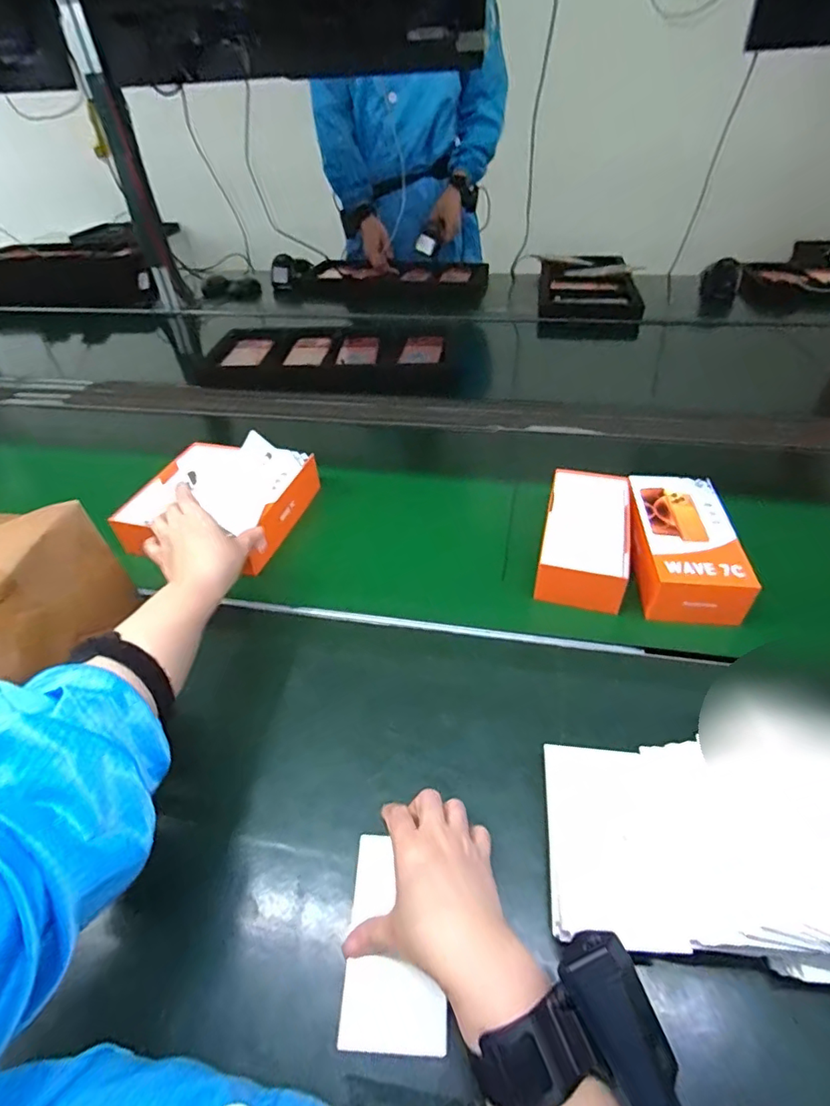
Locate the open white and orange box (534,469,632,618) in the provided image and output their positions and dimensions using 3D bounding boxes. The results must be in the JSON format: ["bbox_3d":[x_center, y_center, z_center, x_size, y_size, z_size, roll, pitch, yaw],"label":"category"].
[{"bbox_3d":[0.190,-0.019,0.597,0.084,0.054,0.173,10,44,14],"label":"open white and orange box"}]

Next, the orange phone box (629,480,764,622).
[{"bbox_3d":[0.284,-0.011,0.578,0.102,0.051,0.178,6,43,9],"label":"orange phone box"}]

